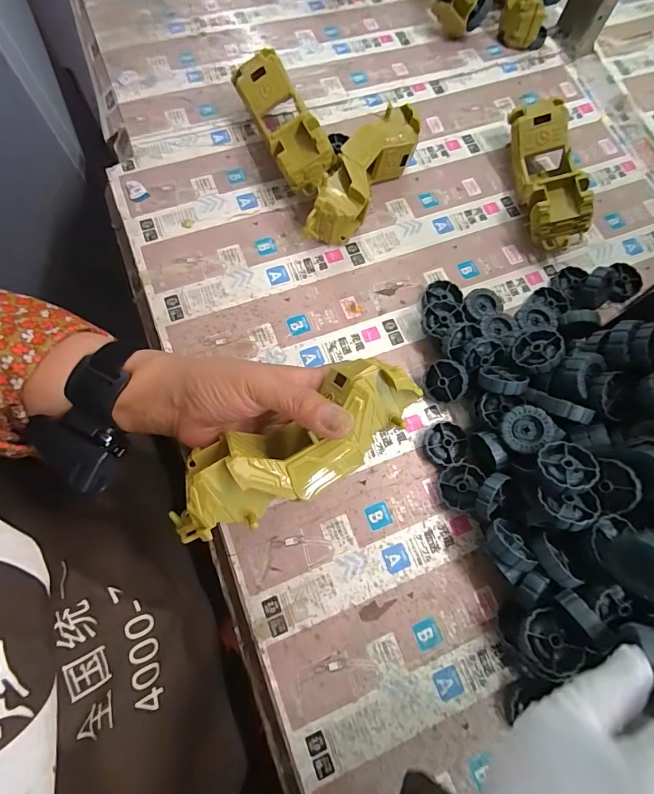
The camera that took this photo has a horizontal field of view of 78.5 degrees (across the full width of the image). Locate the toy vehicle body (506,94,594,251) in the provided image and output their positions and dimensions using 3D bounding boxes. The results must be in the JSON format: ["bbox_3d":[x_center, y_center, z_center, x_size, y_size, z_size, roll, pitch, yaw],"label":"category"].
[{"bbox_3d":[0.229,-0.230,0.423,0.056,0.060,0.166,1,71,-2],"label":"toy vehicle body"}]

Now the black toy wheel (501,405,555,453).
[{"bbox_3d":[0.159,0.025,0.320,0.037,0.012,0.037,-1,85,14],"label":"black toy wheel"}]

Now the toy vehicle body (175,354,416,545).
[{"bbox_3d":[-0.019,0.032,0.259,0.163,0.050,0.062,-31,75,-9],"label":"toy vehicle body"}]

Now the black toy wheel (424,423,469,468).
[{"bbox_3d":[0.107,0.042,0.357,0.036,0.012,0.039,1,71,-2],"label":"black toy wheel"}]

